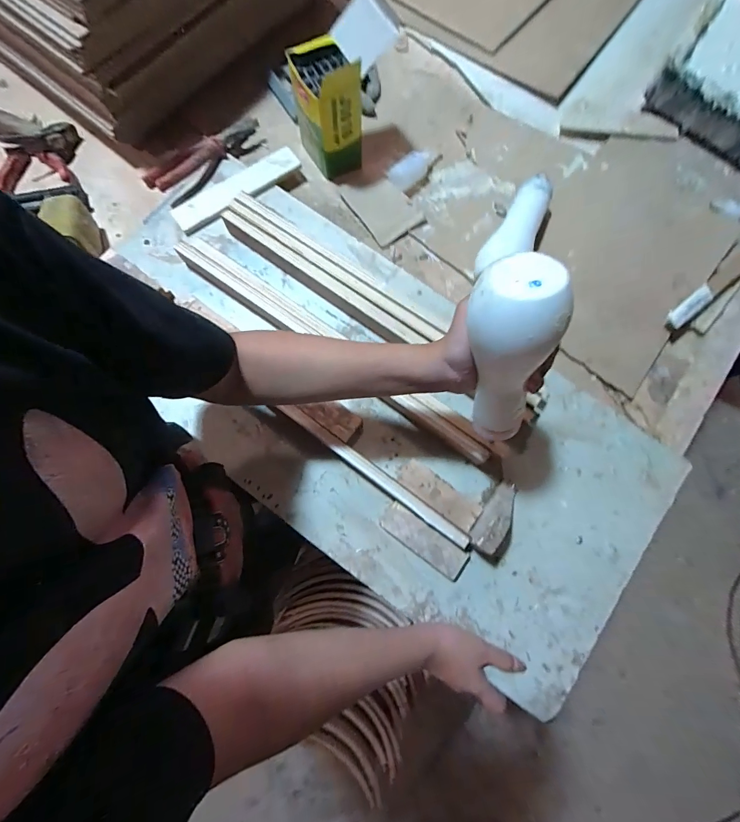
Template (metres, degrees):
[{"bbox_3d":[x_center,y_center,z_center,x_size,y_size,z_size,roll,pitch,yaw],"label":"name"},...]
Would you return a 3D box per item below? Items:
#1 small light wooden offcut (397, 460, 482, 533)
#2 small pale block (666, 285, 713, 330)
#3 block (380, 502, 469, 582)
[{"bbox_3d":[0.080,0.098,0.445,0.101,0.018,0.036,31,78,6],"label":"small light wooden offcut"},{"bbox_3d":[0.425,-0.139,0.503,0.076,0.010,0.024,-36,80,-8],"label":"small pale block"},{"bbox_3d":[0.062,0.149,0.437,0.106,0.019,0.034,35,79,7],"label":"block"}]

